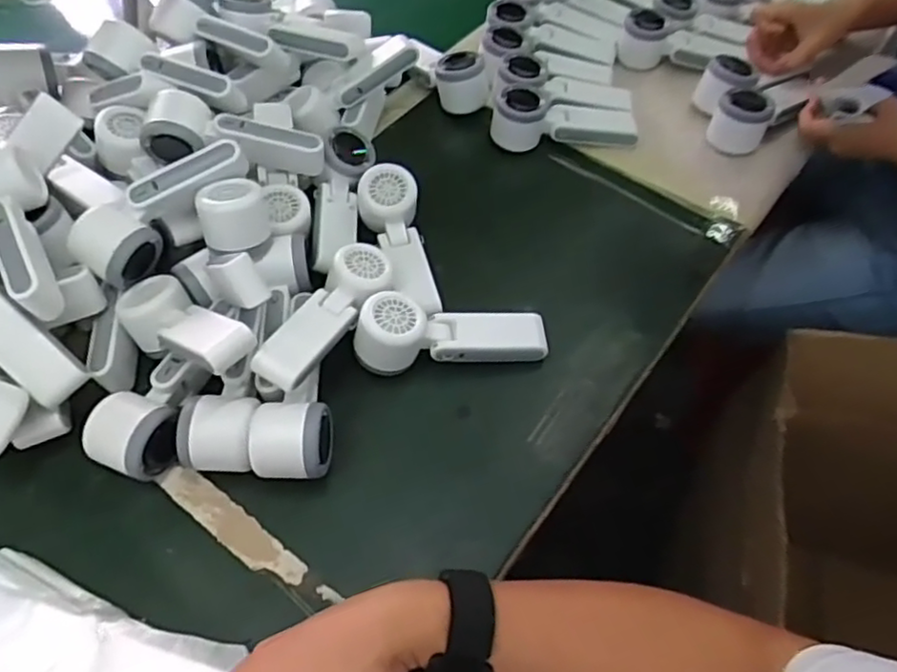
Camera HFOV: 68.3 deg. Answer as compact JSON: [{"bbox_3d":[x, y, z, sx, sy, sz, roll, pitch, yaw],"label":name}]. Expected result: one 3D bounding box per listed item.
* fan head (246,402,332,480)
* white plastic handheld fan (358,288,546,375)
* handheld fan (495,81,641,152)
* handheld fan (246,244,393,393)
[{"bbox_3d":[-0.122,0.086,0.517,0.056,0.057,0.052,0,55,1],"label":"fan head"},{"bbox_3d":[0.002,-0.001,0.587,0.165,0.048,0.051,1,55,-15],"label":"white plastic handheld fan"},{"bbox_3d":[0.132,-0.251,0.740,0.163,0.046,0.072,4,55,4],"label":"handheld fan"},{"bbox_3d":[-0.098,-0.018,0.560,0.051,0.053,0.163,18,57,14],"label":"handheld fan"}]

